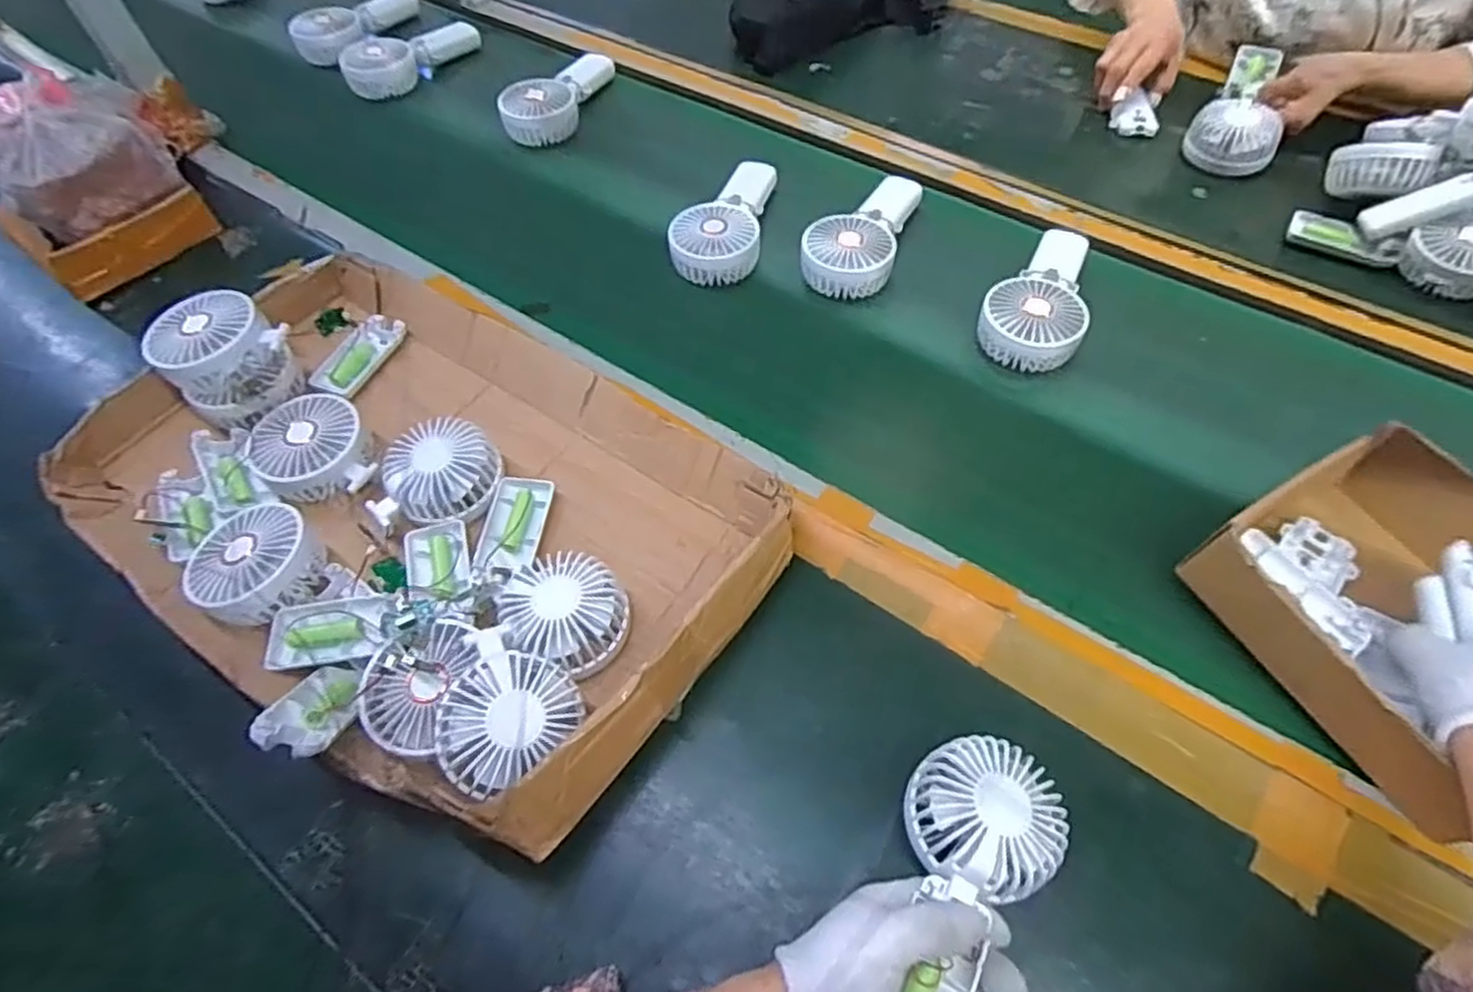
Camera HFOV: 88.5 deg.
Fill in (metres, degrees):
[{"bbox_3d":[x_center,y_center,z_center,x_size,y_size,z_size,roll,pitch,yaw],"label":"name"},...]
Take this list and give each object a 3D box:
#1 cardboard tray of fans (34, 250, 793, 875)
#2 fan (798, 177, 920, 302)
[{"bbox_3d":[-0.246,-0.007,0.569,0.526,0.092,0.339,32,62,22],"label":"cardboard tray of fans"},{"bbox_3d":[0.128,-0.276,0.763,0.089,0.043,0.176,16,59,14],"label":"fan"}]

